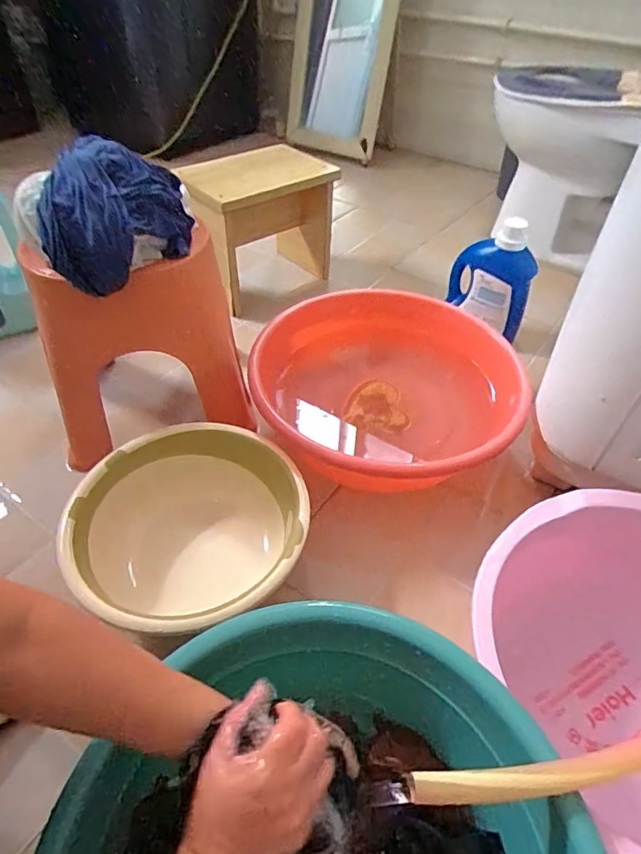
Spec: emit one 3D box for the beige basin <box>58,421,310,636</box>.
[{"bbox_3d":[-0.171,0.163,0.731,0.303,0.182,0.285,28,51,24],"label":"beige basin"}]

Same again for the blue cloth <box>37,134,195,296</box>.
[{"bbox_3d":[-0.276,-0.289,0.666,0.208,0.142,0.116,-33,55,-29],"label":"blue cloth"}]

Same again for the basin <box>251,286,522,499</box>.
[{"bbox_3d":[0.097,-0.062,0.873,0.399,0.138,0.424,1,45,-1],"label":"basin"}]

